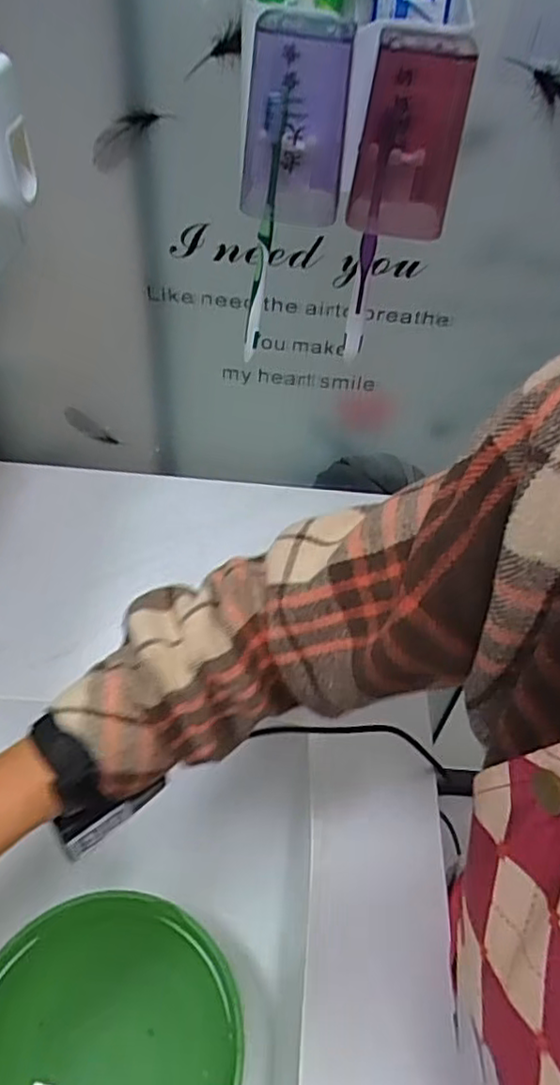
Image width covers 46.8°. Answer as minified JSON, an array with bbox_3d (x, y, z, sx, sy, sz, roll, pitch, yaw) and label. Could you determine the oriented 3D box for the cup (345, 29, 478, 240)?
[{"bbox_3d":[0.085,-0.263,0.421,0.063,0.100,0.085,13,48,7],"label":"cup"}]

